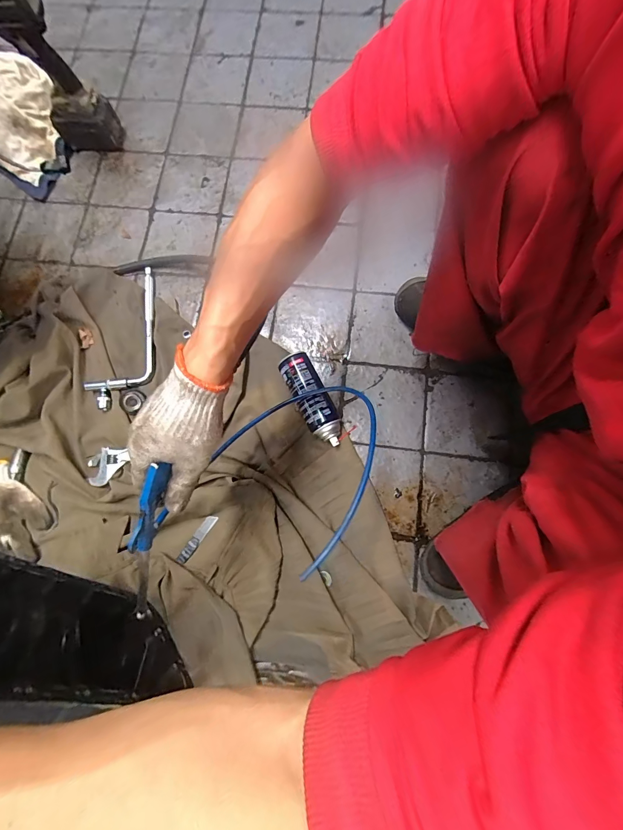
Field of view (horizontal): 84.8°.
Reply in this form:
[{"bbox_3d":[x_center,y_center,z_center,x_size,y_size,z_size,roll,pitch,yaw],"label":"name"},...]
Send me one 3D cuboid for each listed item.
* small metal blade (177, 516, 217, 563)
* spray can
[{"bbox_3d":[-0.206,0.223,0.615,0.020,0.006,0.095,34,81,10],"label":"small metal blade"},{"bbox_3d":[0.006,-0.028,0.629,0.068,0.061,0.179,-29,77,-5],"label":"spray can"}]

